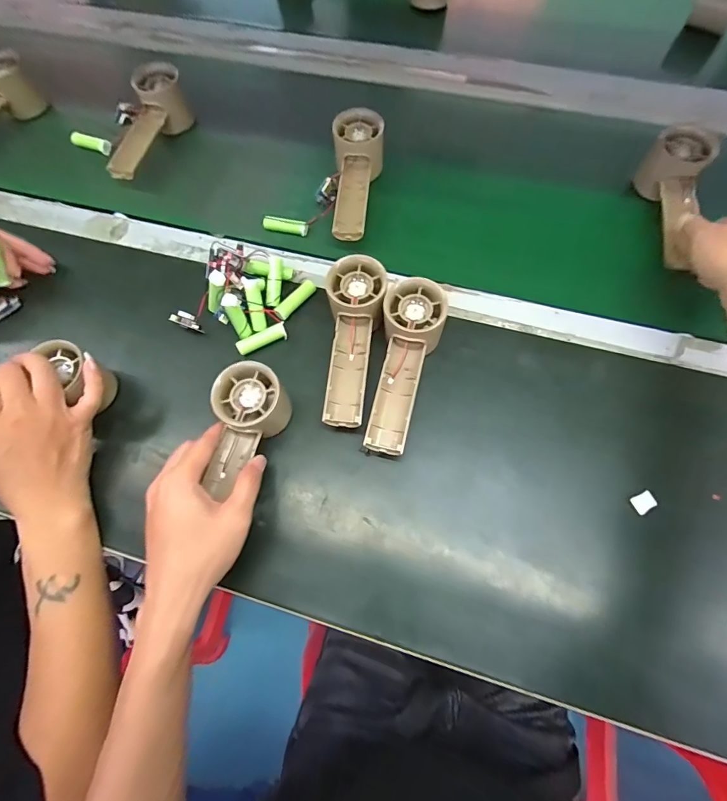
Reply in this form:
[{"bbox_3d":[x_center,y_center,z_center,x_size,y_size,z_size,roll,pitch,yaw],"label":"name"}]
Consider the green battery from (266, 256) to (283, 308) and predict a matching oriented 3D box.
[{"bbox_3d":[-0.092,-0.122,0.413,0.012,0.011,0.053,4,89,3],"label":"green battery"}]

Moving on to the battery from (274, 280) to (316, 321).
[{"bbox_3d":[-0.071,-0.106,0.423,0.012,0.012,0.054,39,76,14],"label":"battery"}]

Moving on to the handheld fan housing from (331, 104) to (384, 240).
[{"bbox_3d":[-0.006,-0.251,0.468,0.053,0.067,0.160,2,70,3],"label":"handheld fan housing"}]

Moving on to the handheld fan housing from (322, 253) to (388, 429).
[{"bbox_3d":[-0.009,-0.051,0.374,0.053,0.056,0.155,3,70,3],"label":"handheld fan housing"}]

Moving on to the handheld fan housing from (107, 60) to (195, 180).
[{"bbox_3d":[-0.270,-0.337,0.496,0.050,0.059,0.149,17,73,8],"label":"handheld fan housing"}]

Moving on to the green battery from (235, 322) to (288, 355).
[{"bbox_3d":[-0.102,-0.062,0.407,0.052,0.011,0.014,-25,71,-7],"label":"green battery"}]

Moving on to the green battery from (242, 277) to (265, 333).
[{"bbox_3d":[-0.108,-0.095,0.401,0.014,0.052,0.015,-6,27,0],"label":"green battery"}]

